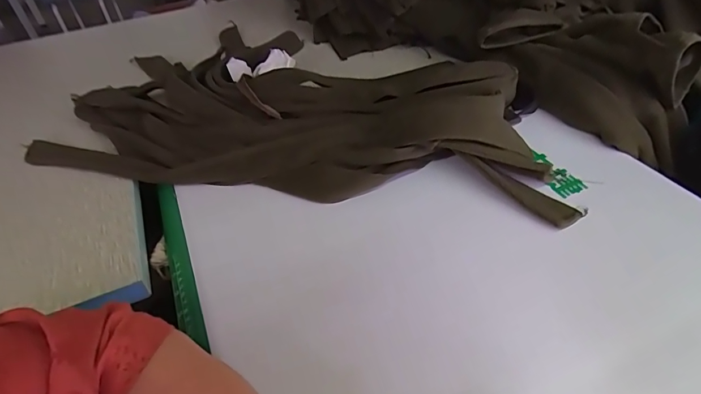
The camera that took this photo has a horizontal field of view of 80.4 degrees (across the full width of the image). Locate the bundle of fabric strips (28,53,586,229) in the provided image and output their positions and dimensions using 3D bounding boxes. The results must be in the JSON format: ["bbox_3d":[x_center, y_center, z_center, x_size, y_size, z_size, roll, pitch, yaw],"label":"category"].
[{"bbox_3d":[-0.082,-0.109,0.549,0.672,0.073,0.258,5,44,11],"label":"bundle of fabric strips"}]

